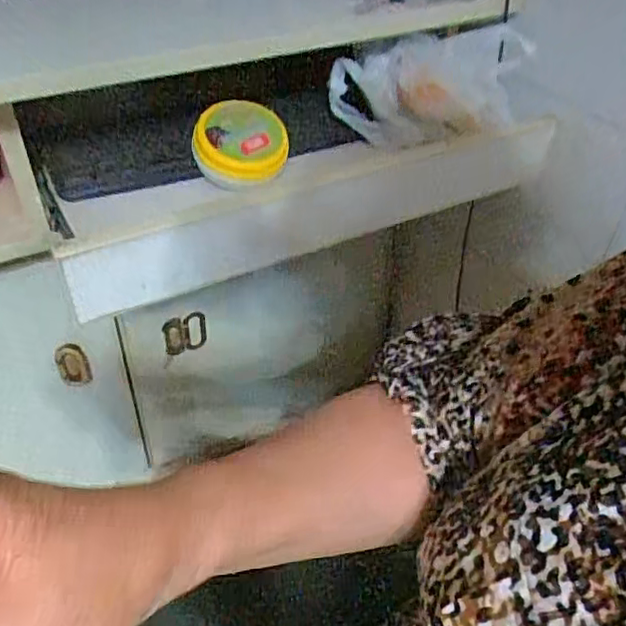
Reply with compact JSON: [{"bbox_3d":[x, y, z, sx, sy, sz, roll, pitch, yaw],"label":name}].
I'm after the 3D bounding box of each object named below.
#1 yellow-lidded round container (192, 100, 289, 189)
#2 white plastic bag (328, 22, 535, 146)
[{"bbox_3d":[-0.071,-0.170,0.617,0.096,0.035,0.094,3,65,-15],"label":"yellow-lidded round container"},{"bbox_3d":[0.126,-0.237,0.651,0.190,0.098,0.101,-11,42,-17],"label":"white plastic bag"}]

